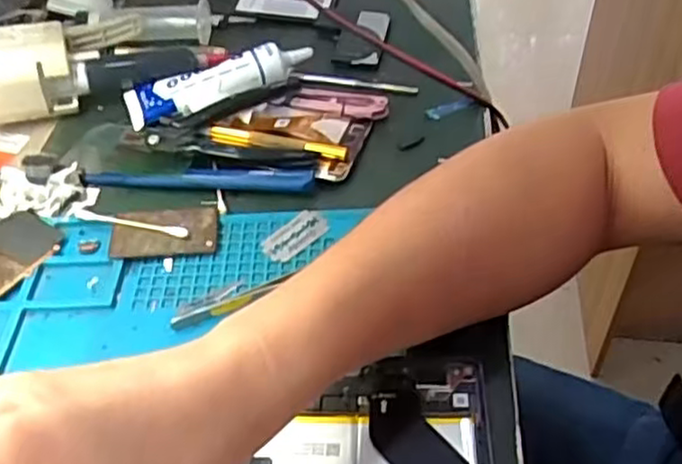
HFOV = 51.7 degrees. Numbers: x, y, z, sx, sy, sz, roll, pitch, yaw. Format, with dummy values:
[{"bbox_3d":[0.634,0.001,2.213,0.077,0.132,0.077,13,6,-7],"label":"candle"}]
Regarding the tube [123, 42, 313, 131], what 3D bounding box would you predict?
[{"bbox_3d":[-0.085,-0.106,0.497,0.134,0.024,0.047,-12,46,-9],"label":"tube"}]

